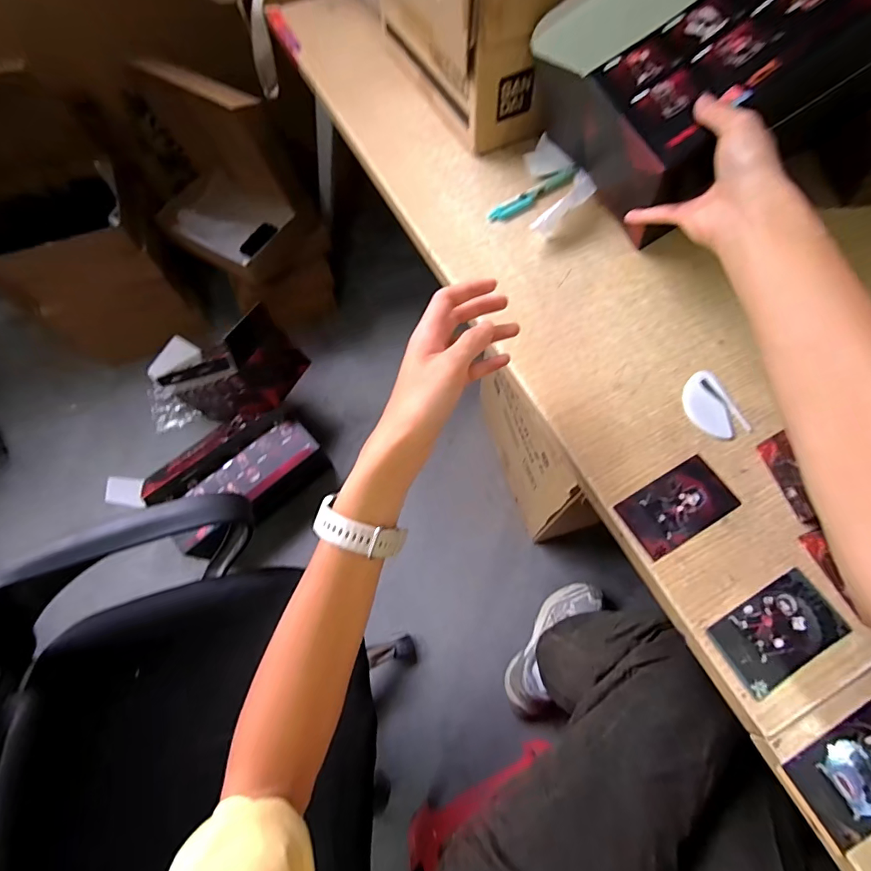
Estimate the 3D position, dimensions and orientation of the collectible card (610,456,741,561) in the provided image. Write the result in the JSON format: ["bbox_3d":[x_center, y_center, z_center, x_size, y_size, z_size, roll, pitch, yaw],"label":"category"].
[{"bbox_3d":[0.227,0.065,0.412,0.104,0.004,0.057,-28,68,-11],"label":"collectible card"}]

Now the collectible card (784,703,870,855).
[{"bbox_3d":[0.317,0.251,0.329,0.092,0.006,0.059,-32,66,-4],"label":"collectible card"}]

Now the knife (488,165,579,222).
[{"bbox_3d":[0.126,-0.309,0.565,0.132,0.015,0.022,-34,70,-13],"label":"knife"}]

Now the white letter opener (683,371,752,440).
[{"bbox_3d":[0.279,-0.029,0.450,0.047,0.009,0.073,-20,67,-7],"label":"white letter opener"}]

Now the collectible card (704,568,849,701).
[{"bbox_3d":[0.285,0.162,0.366,0.102,0.006,0.059,-28,68,-10],"label":"collectible card"}]

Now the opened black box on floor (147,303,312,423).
[{"bbox_3d":[-0.547,-0.167,1.146,0.418,0.219,0.191,-4,63,28],"label":"opened black box on floor"}]

